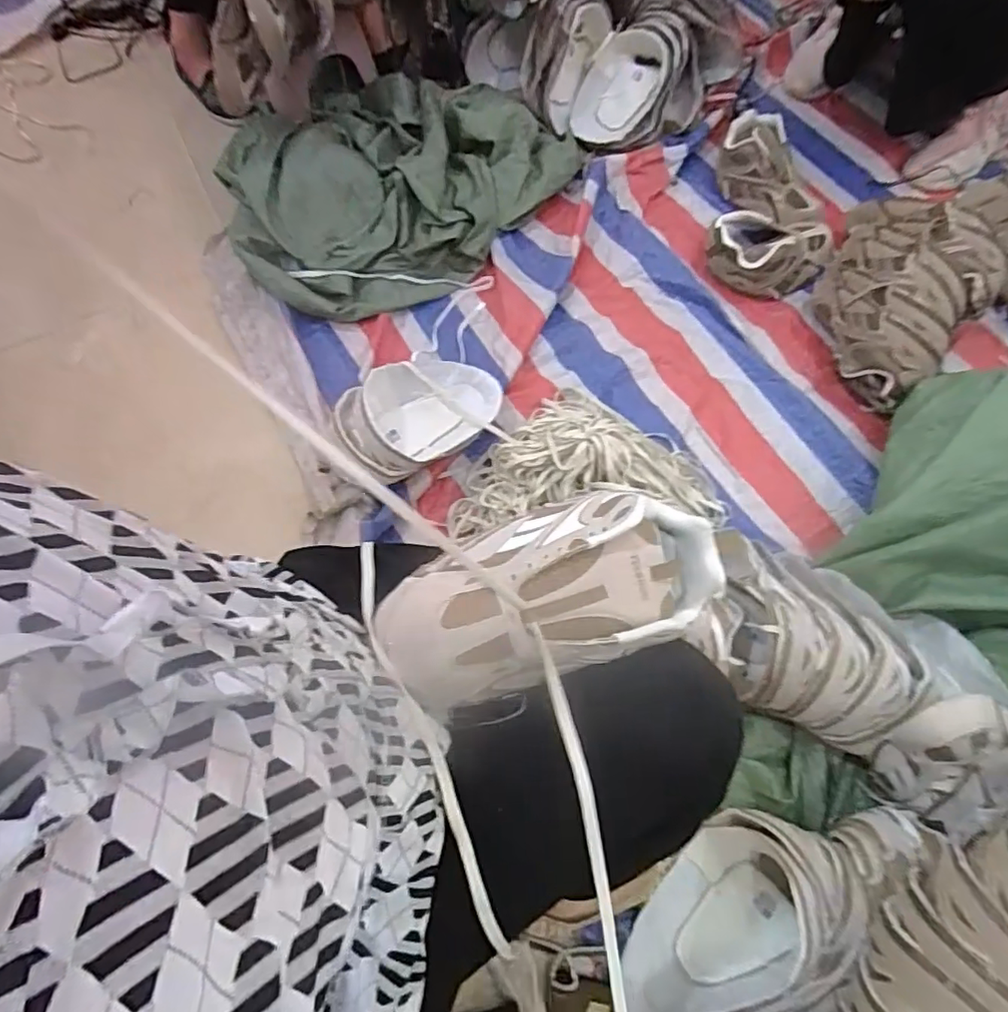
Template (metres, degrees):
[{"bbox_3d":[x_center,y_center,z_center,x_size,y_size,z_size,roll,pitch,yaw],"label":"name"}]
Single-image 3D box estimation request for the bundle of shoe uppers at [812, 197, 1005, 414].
[{"bbox_3d":[0.644,-0.345,0.959,0.227,0.153,0.357,26,71,11],"label":"bundle of shoe uppers"}]

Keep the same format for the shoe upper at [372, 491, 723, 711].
[{"bbox_3d":[0.035,0.063,0.451,0.257,0.085,0.118,-18,69,-6],"label":"shoe upper"}]

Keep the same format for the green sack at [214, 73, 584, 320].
[{"bbox_3d":[-0.222,-0.614,1.097,0.491,0.117,0.602,38,73,14],"label":"green sack"}]

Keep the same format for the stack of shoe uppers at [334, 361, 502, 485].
[{"bbox_3d":[-0.122,-0.136,0.898,0.260,0.124,0.154,-29,71,-10],"label":"stack of shoe uppers"}]

